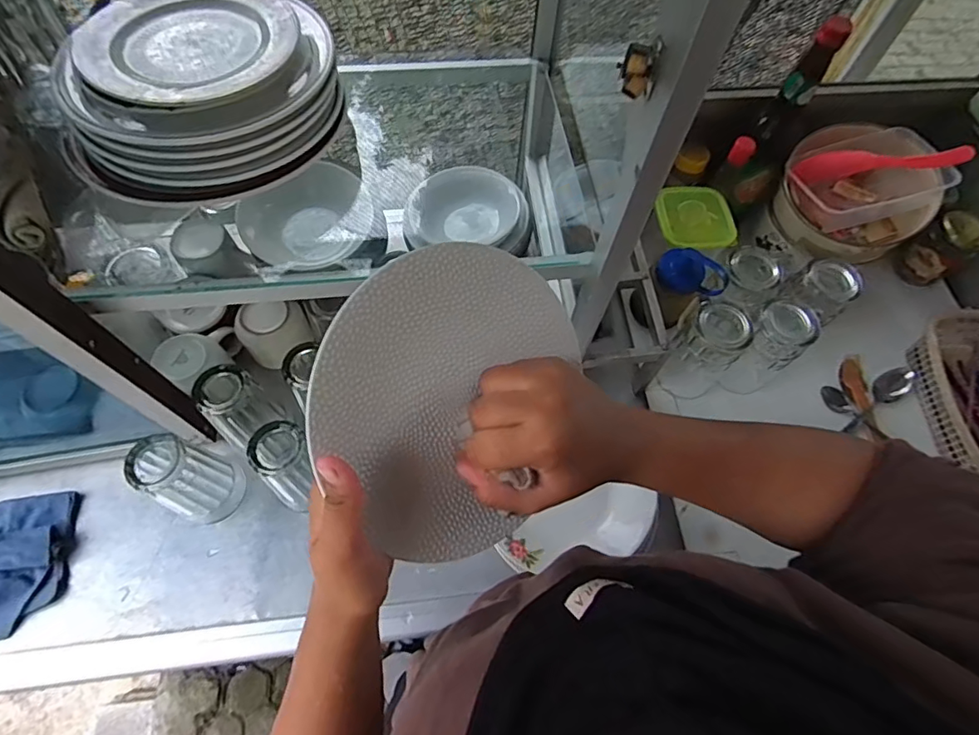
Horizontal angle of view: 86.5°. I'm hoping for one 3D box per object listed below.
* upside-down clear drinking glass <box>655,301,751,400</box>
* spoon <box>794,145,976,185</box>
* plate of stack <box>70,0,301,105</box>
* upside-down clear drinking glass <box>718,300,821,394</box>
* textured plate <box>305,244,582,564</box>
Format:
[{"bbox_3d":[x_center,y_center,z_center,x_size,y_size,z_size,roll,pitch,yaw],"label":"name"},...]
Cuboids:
[{"bbox_3d":[0.261,-0.016,0.637,0.063,0.133,0.069,1,63,-2],"label":"upside-down clear drinking glass"},{"bbox_3d":[0.501,-0.263,0.672,0.181,0.032,0.037,7,58,35],"label":"spoon"},{"bbox_3d":[-0.253,-0.280,0.439,0.166,0.012,0.156,1,63,-2],"label":"plate of stack"},{"bbox_3d":[0.338,-0.021,0.638,0.070,0.117,0.060,-40,71,-20],"label":"upside-down clear drinking glass"},{"bbox_3d":[-0.026,0.016,0.335,0.020,0.175,0.194,13,68,52],"label":"textured plate"}]

